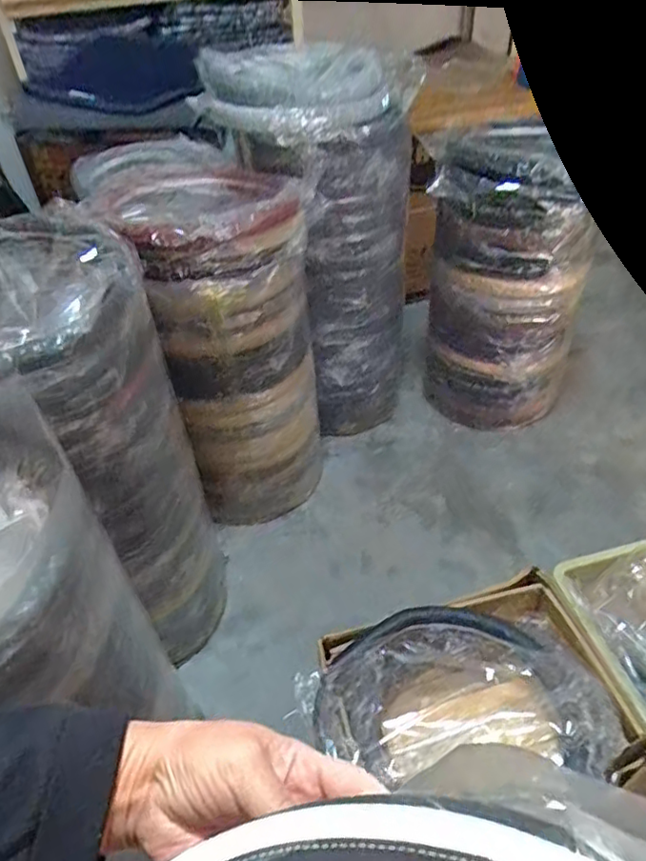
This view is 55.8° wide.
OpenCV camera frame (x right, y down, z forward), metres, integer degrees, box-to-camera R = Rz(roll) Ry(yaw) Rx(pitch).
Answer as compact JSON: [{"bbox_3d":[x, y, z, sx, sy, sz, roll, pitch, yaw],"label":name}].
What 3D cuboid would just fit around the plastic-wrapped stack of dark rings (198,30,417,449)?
[{"bbox_3d":[-0.005,-0.429,1.527,0.390,0.830,0.398,-17,46,-13],"label":"plastic-wrapped stack of dark rings"}]

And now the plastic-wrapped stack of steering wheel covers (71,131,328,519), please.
[{"bbox_3d":[-0.204,-0.176,1.362,0.341,0.728,0.357,-21,47,-17],"label":"plastic-wrapped stack of steering wheel covers"}]

